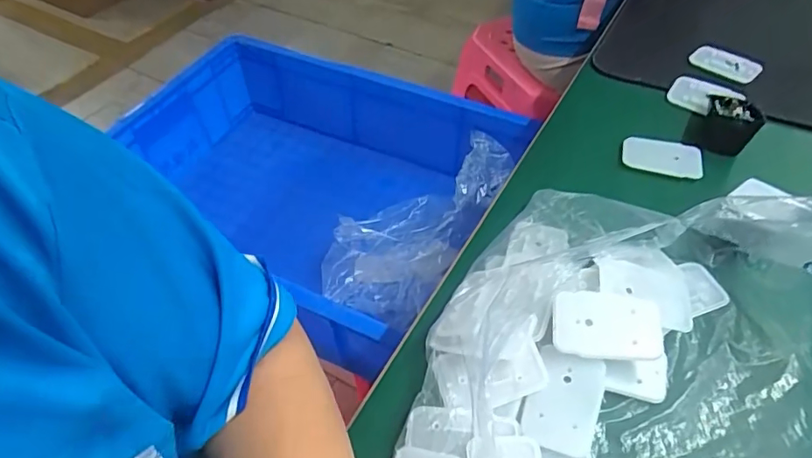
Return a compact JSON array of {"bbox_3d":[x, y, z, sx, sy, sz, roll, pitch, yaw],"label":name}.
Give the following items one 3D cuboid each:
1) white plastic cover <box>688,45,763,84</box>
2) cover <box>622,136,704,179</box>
[{"bbox_3d":[0.360,-0.187,0.600,0.071,0.010,0.044,32,57,25],"label":"white plastic cover"},{"bbox_3d":[0.239,-0.066,0.496,0.069,0.008,0.044,10,51,10],"label":"cover"}]

